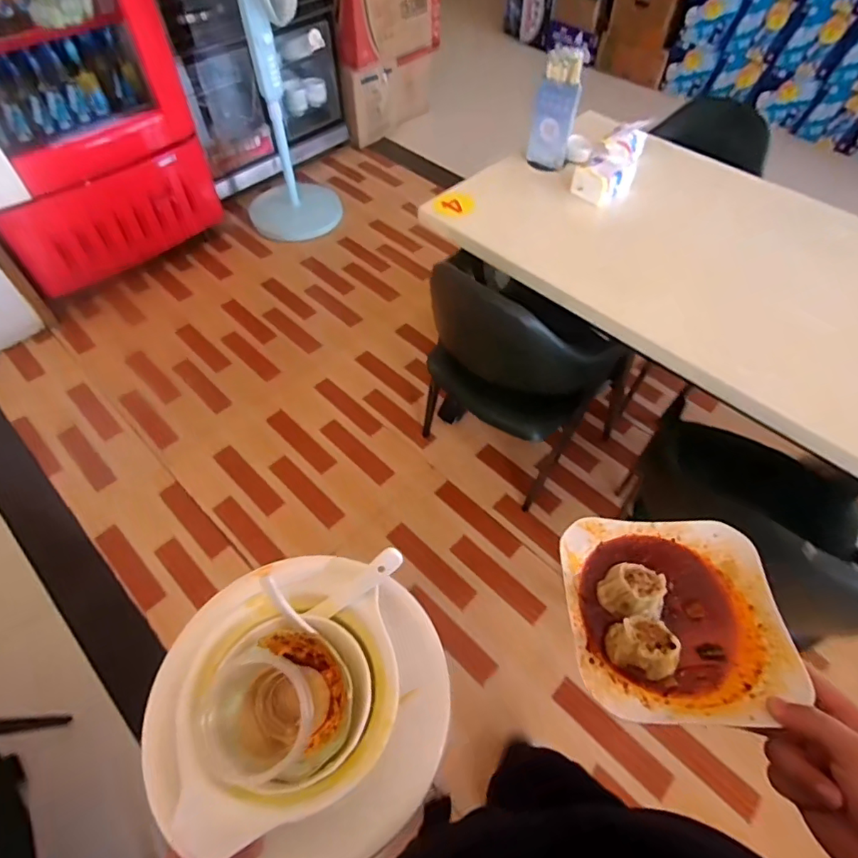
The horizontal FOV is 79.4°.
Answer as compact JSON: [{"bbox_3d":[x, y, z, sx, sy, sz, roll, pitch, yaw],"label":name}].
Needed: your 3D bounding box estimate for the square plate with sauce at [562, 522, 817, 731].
[{"bbox_3d":[0.198,0.144,0.417,0.163,0.048,0.163,-1,53,3],"label":"square plate with sauce"}]

